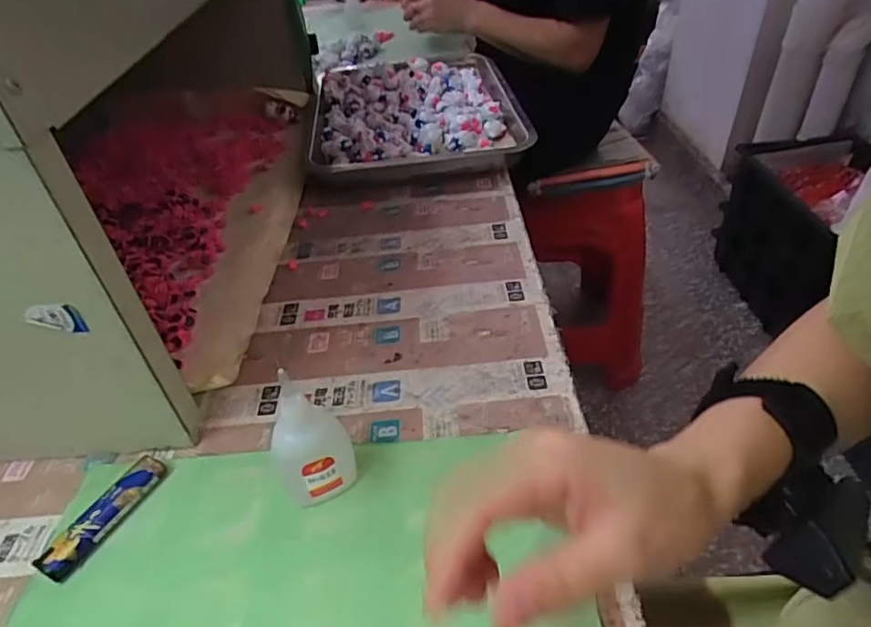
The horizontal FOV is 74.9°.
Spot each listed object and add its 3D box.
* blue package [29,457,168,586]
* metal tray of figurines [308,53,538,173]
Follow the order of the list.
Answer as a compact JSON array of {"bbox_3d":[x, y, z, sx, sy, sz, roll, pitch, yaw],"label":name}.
[{"bbox_3d":[-0.196,0.120,0.338,0.017,0.013,0.078,17,46,24],"label":"blue package"},{"bbox_3d":[-0.029,-0.253,0.719,0.250,0.041,0.338,-7,41,-1],"label":"metal tray of figurines"}]

